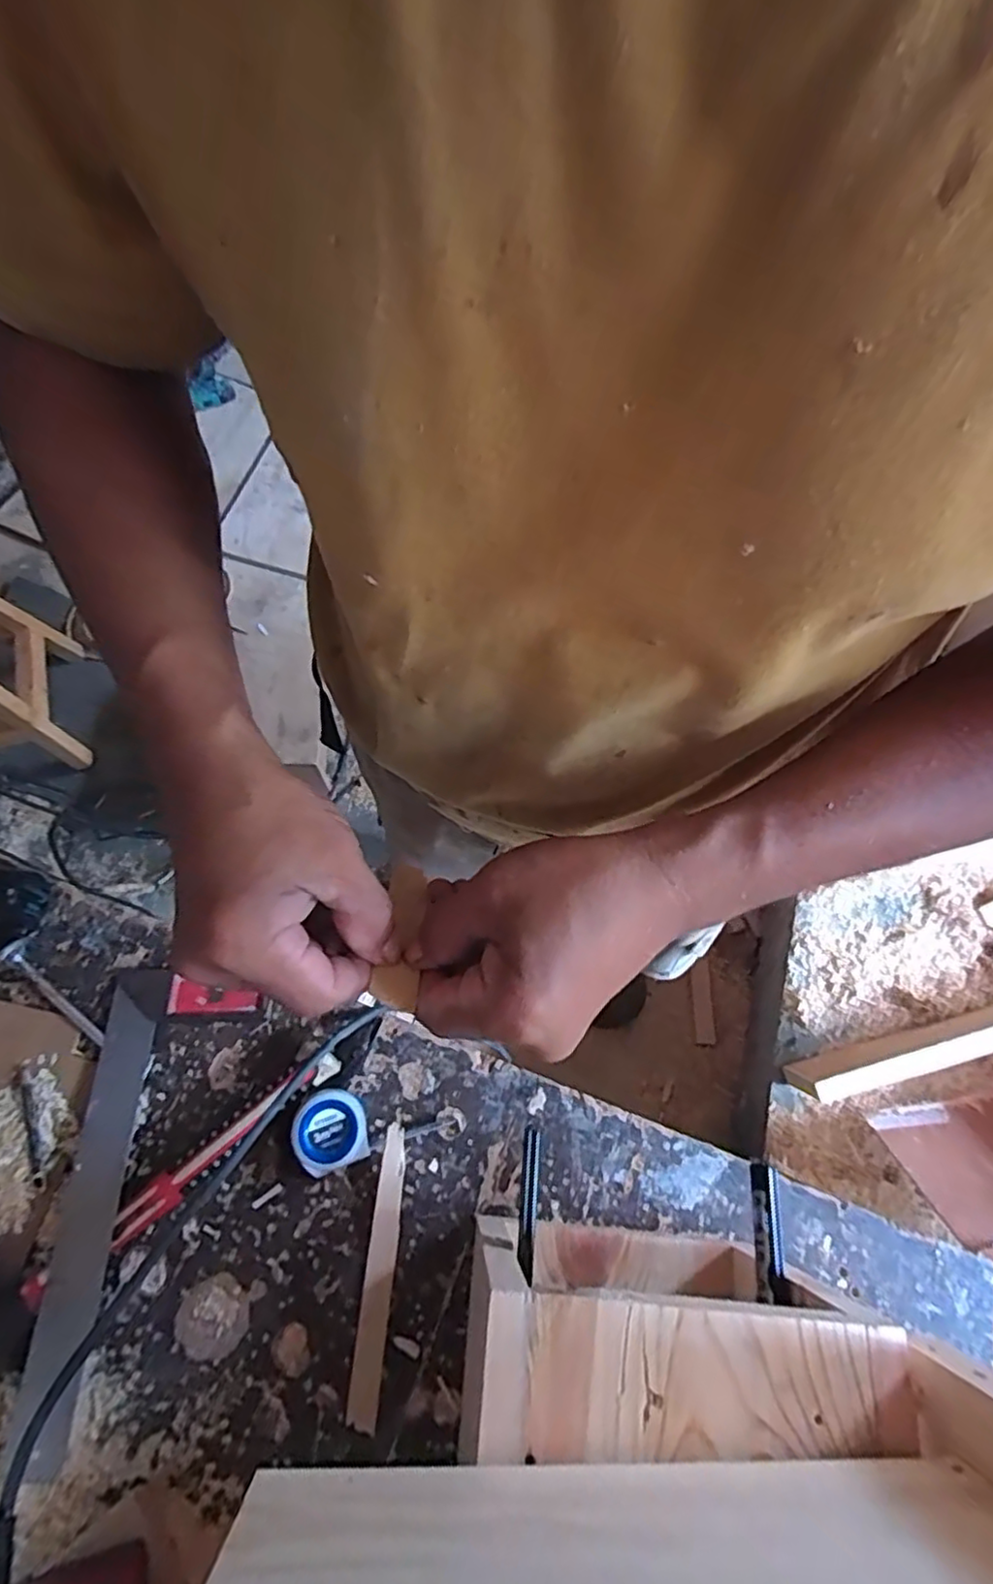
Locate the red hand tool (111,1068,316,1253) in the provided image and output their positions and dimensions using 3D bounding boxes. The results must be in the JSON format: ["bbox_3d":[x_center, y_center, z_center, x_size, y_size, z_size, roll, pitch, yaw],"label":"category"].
[{"bbox_3d":[-0.207,0.262,0.477,0.164,0.027,0.022,-41,74,-14],"label":"red hand tool"}]

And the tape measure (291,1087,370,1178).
[{"bbox_3d":[-0.122,0.251,0.484,0.049,0.038,0.054,-14,70,-5],"label":"tape measure"}]

